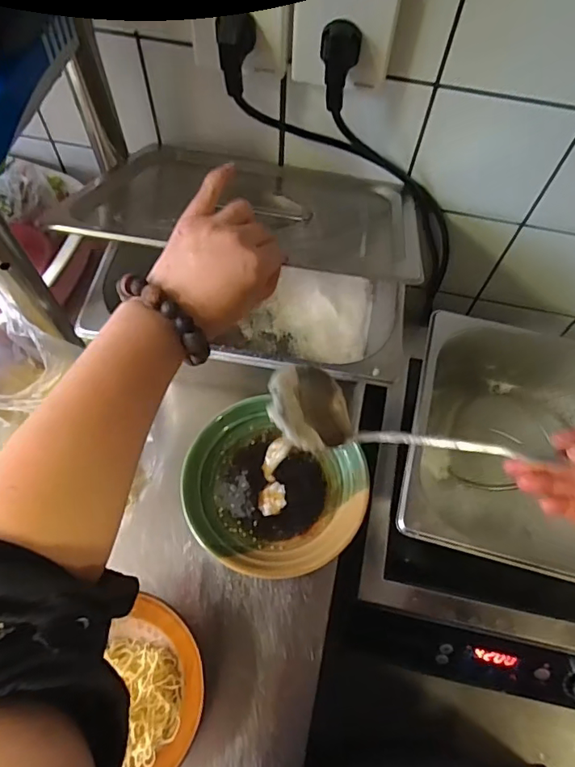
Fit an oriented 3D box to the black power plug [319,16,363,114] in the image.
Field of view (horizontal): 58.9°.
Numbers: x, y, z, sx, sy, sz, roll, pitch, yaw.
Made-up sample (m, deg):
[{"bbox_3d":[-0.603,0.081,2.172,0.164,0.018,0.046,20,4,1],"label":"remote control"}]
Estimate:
[{"bbox_3d":[0.046,-0.282,0.456,0.035,0.070,0.022,6,41,0],"label":"black power plug"}]

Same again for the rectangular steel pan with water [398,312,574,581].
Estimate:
[{"bbox_3d":[0.294,0.081,0.576,0.324,0.116,0.294,16,63,6],"label":"rectangular steel pan with water"}]

